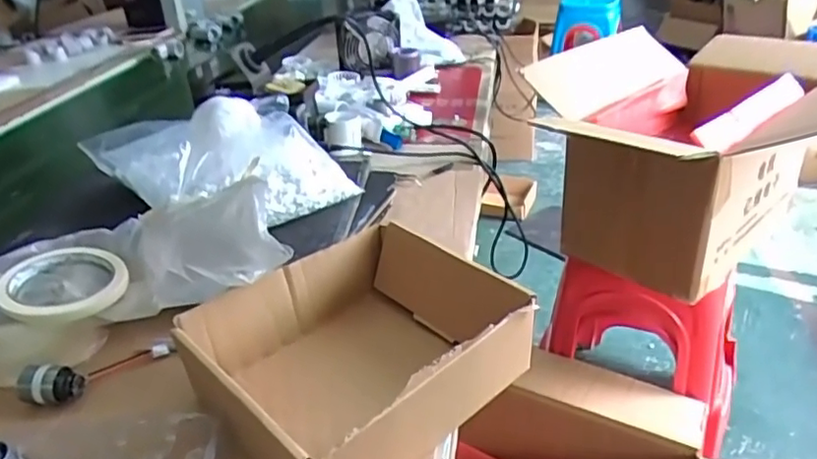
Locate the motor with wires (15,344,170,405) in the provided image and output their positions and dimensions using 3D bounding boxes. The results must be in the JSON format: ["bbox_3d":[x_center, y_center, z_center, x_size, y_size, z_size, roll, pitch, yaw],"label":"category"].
[{"bbox_3d":[-0.252,0.109,0.487,0.109,0.024,0.035,-19,34,-26],"label":"motor with wires"}]

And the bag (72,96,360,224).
[{"bbox_3d":[-0.198,-0.067,0.612,0.273,0.089,0.121,-2,31,5],"label":"bag"}]

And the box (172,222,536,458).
[{"bbox_3d":[-0.037,0.092,0.463,0.207,0.080,0.188,-27,38,-36],"label":"box"}]

